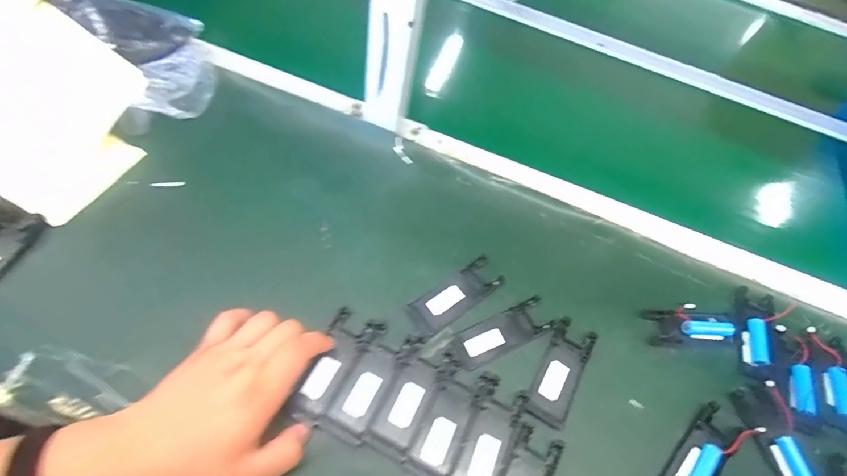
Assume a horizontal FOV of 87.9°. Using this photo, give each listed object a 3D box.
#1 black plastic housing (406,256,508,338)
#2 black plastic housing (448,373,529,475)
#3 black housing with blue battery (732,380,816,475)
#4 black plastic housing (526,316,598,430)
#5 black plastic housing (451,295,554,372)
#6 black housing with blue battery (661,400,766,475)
[{"bbox_3d":[0.034,0.058,0.449,0.102,0.012,0.038,-30,69,-24],"label":"black plastic housing"},{"bbox_3d":[0.058,0.174,0.385,0.045,0.011,0.096,24,59,4],"label":"black plastic housing"},{"bbox_3d":[0.340,0.193,0.415,0.038,0.017,0.101,-3,61,-11],"label":"black housing with blue battery"},{"bbox_3d":[0.134,0.128,0.425,0.039,0.013,0.104,30,60,8],"label":"black plastic housing"},{"bbox_3d":[0.079,0.094,0.437,0.105,0.014,0.037,-21,66,-20],"label":"black plastic housing"},{"bbox_3d":[0.258,0.199,0.400,0.107,0.013,0.040,-35,71,-25],"label":"black housing with blue battery"}]

